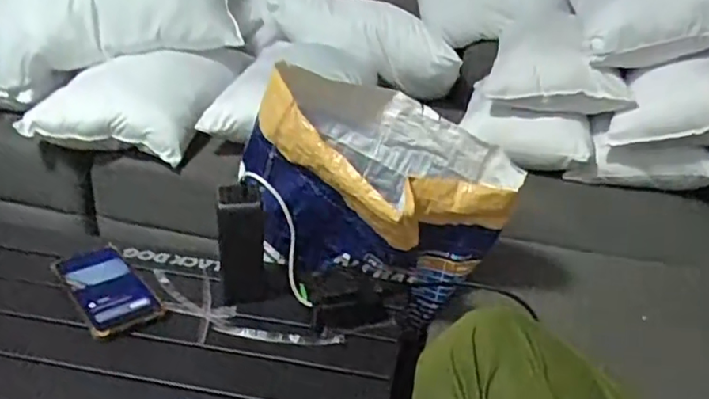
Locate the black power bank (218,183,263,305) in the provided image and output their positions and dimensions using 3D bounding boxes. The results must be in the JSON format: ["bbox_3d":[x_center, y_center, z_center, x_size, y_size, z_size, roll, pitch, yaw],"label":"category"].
[{"bbox_3d":[-0.129,0.051,0.698,0.056,0.140,0.033,1,27,-6],"label":"black power bank"}]

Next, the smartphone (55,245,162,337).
[{"bbox_3d":[-0.289,0.099,0.706,0.076,0.015,0.185,-17,34,-35],"label":"smartphone"}]

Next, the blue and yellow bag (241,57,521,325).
[{"bbox_3d":[0.024,-0.011,0.776,0.320,0.217,0.241,18,30,25],"label":"blue and yellow bag"}]

